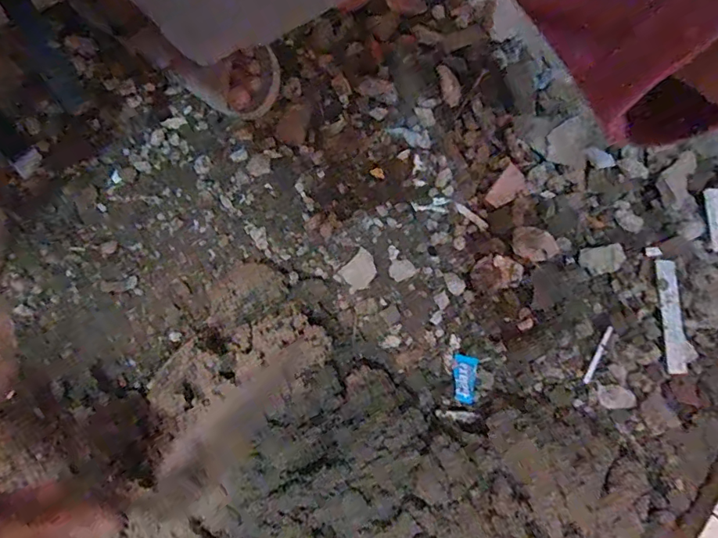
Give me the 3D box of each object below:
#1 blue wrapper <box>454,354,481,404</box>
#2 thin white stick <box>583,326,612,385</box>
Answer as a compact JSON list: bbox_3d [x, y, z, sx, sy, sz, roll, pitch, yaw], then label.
[{"bbox_3d":[0.114,0.115,0.510,0.028,0.008,0.049,2,78,-1],"label":"blue wrapper"},{"bbox_3d":[0.253,0.091,0.516,0.007,0.004,0.065,23,92,3],"label":"thin white stick"}]

